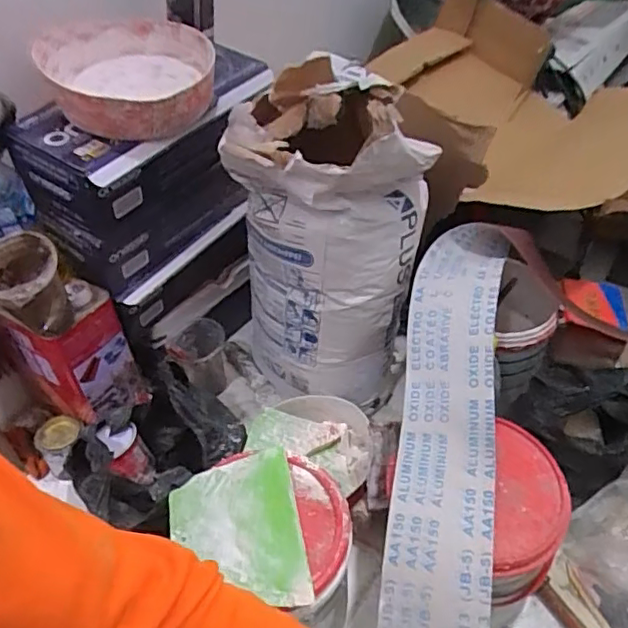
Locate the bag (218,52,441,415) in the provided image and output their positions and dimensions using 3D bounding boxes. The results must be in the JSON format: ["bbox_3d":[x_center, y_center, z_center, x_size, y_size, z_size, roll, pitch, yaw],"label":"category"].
[{"bbox_3d":[0.014,-0.083,0.777,0.227,0.440,0.158,22,48,25],"label":"bag"}]

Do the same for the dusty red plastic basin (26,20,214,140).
[{"bbox_3d":[-0.223,-0.298,0.725,0.195,0.080,0.224,-13,43,-9],"label":"dusty red plastic basin"}]

